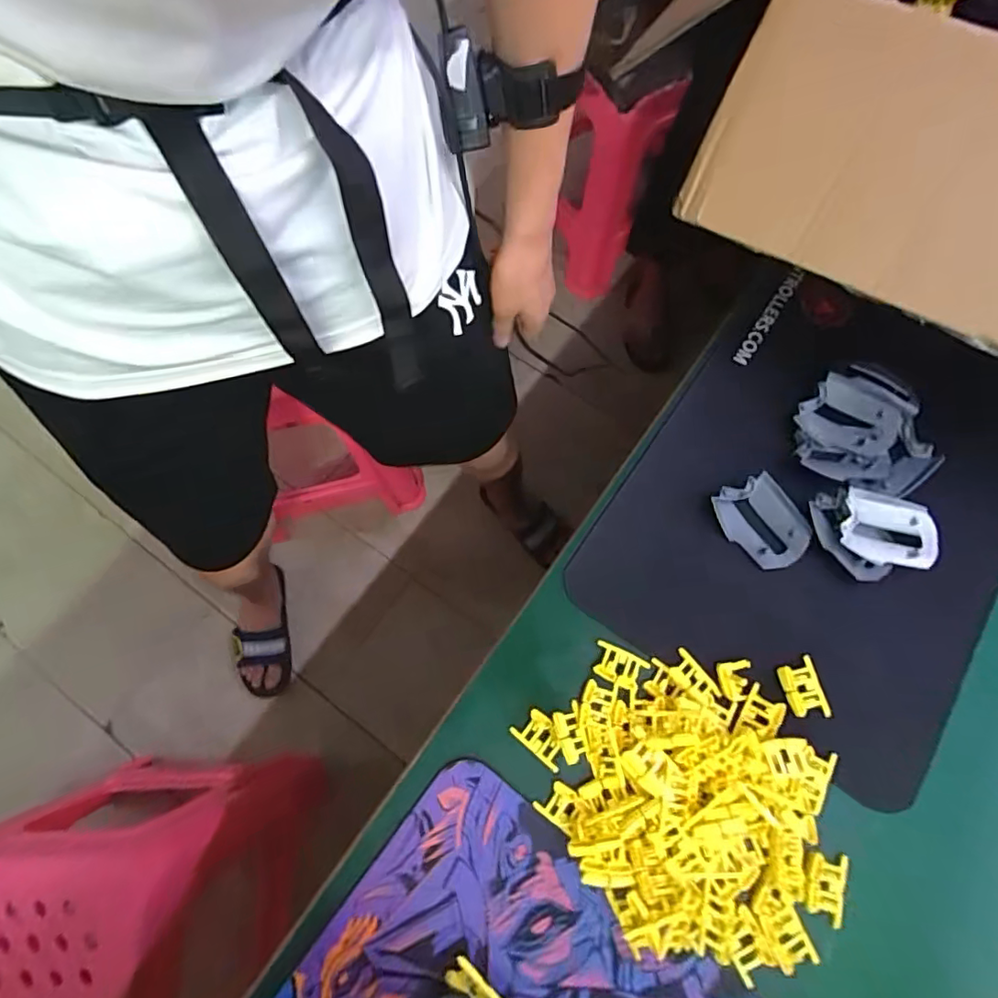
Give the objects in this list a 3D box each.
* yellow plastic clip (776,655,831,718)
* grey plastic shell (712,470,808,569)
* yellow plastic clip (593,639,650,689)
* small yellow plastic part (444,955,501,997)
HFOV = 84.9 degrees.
[{"bbox_3d":[0.234,0.145,0.420,0.027,0.005,0.042,-8,69,-3],"label":"yellow plastic clip"},{"bbox_3d":[0.226,0.019,0.466,0.058,0.017,0.077,-30,71,-11],"label":"grey plastic shell"},{"bbox_3d":[0.095,0.131,0.430,0.041,0.004,0.027,24,70,9],"label":"yellow plastic clip"},{"bbox_3d":[-0.014,0.315,0.351,0.042,0.014,0.019,36,73,13],"label":"small yellow plastic part"}]

